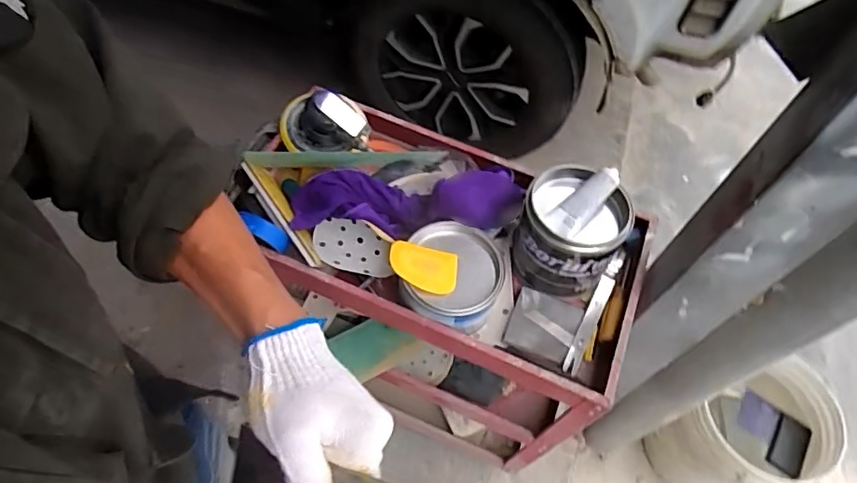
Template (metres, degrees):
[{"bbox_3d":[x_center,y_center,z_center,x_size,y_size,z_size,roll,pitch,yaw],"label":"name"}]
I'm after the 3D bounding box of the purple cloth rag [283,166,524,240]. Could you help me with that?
[{"bbox_3d":[-0.028,-0.059,0.852,0.356,0.077,0.113,-9,60,-11],"label":"purple cloth rag"}]

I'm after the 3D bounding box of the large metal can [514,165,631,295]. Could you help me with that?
[{"bbox_3d":[0.213,-0.016,0.834,0.140,0.174,0.148,3,58,-4],"label":"large metal can"}]

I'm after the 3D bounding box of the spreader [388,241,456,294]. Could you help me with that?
[{"bbox_3d":[-0.007,0.037,0.794,0.100,0.010,0.069,19,58,-14],"label":"spreader"}]

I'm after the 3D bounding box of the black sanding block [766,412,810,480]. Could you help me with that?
[{"bbox_3d":[0.818,0.464,1.243,0.065,0.022,0.136,26,61,25],"label":"black sanding block"}]

